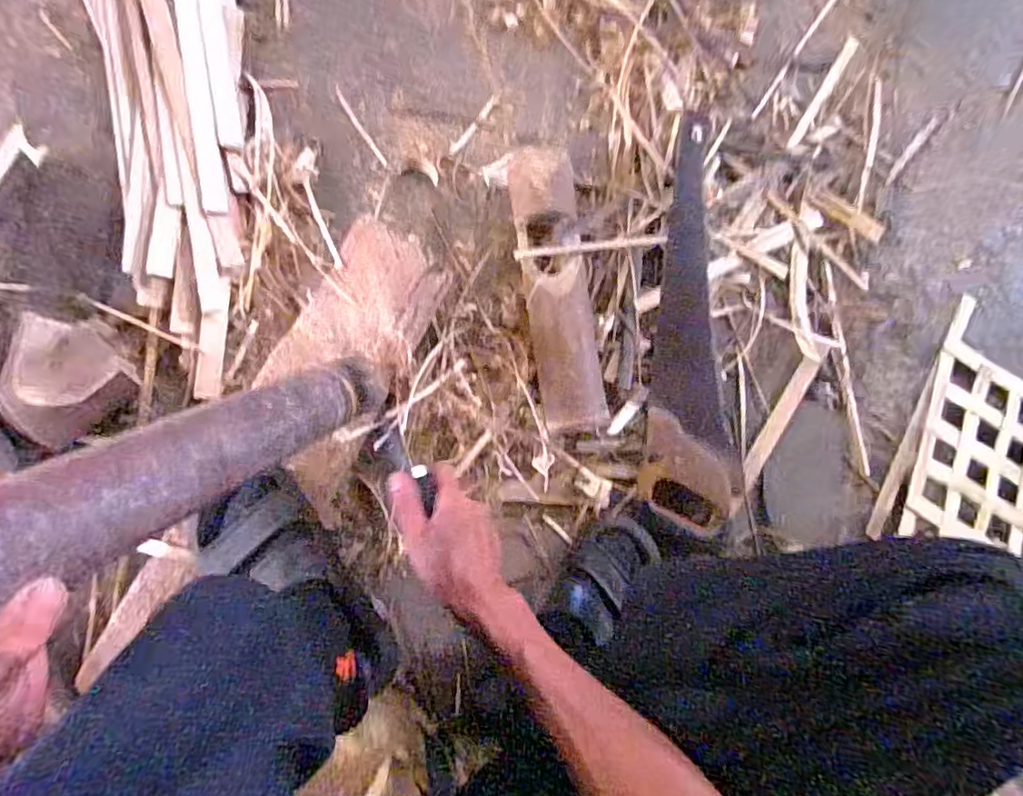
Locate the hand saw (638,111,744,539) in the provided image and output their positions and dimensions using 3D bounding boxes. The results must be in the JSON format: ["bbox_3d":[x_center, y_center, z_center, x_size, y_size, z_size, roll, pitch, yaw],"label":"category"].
[{"bbox_3d":[0.226,-0.087,0.678,0.114,0.024,0.468,8,84,-8],"label":"hand saw"}]

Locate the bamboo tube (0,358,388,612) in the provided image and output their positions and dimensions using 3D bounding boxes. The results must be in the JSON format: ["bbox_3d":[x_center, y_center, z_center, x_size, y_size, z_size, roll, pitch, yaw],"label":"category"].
[{"bbox_3d":[-0.190,0.037,0.384,0.052,0.388,0.056,-40,92,20],"label":"bamboo tube"}]

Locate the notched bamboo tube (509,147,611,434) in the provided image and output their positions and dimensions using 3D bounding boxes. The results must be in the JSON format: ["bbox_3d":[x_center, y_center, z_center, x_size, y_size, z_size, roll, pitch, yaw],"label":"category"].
[{"bbox_3d":[0.053,-0.118,0.646,0.077,0.051,0.295,-9,86,-9],"label":"notched bamboo tube"}]

